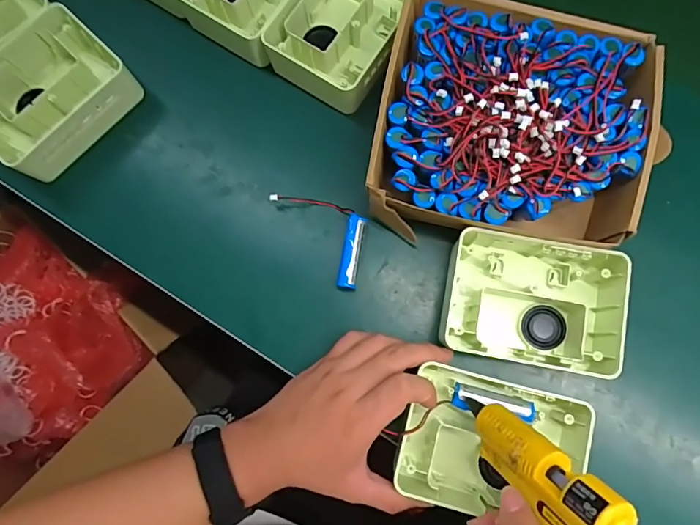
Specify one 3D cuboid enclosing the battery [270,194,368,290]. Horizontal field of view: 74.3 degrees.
[{"bbox_3d":[-0.017,-0.033,0.435,0.057,0.023,0.110,-37,80,-7],"label":"battery"}]

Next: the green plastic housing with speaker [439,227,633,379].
[{"bbox_3d":[0.157,0.035,0.402,0.148,0.047,0.107,11,78,3],"label":"green plastic housing with speaker"}]

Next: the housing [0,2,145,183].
[{"bbox_3d":[-0.290,-0.161,0.452,0.105,0.061,0.140,40,81,8],"label":"housing"}]

